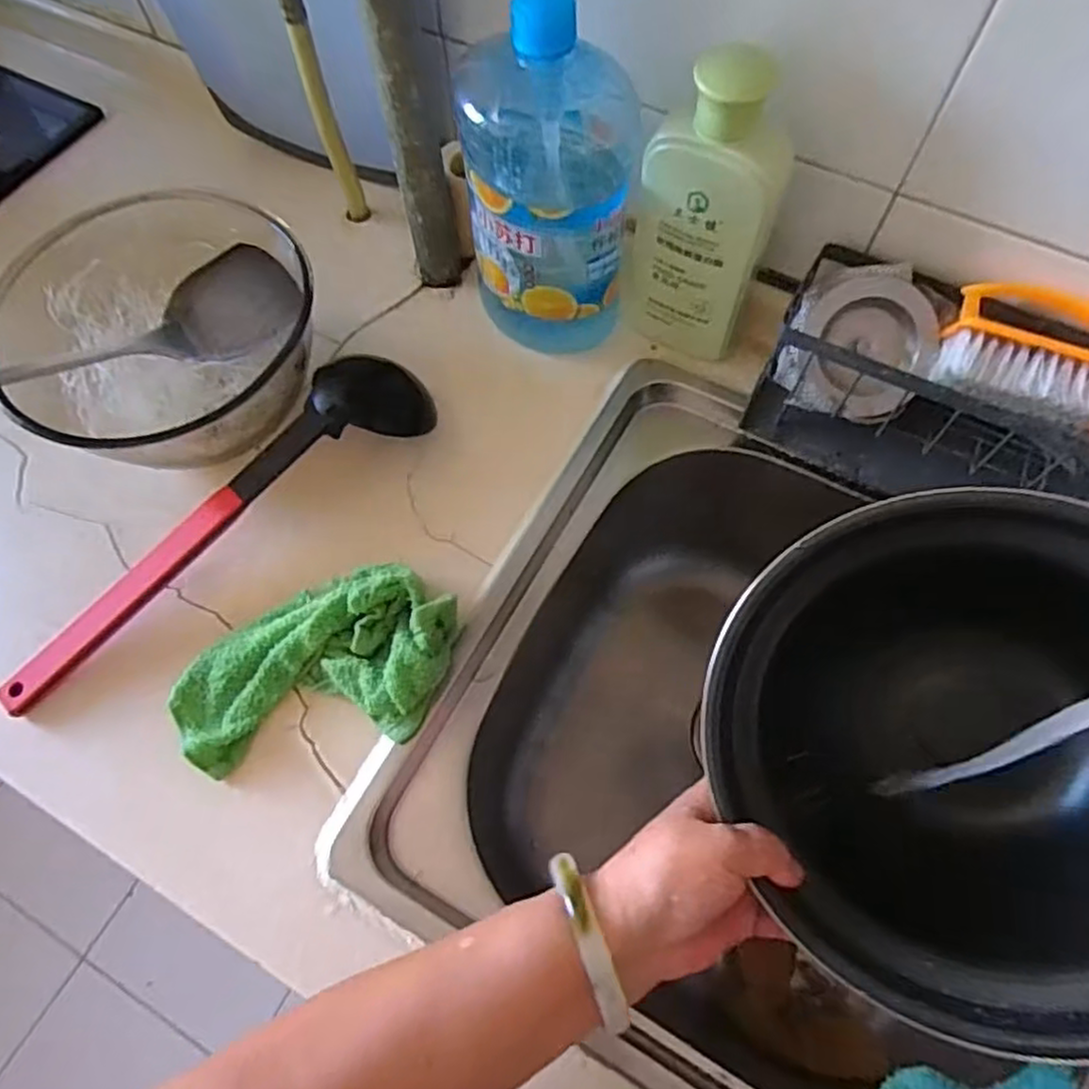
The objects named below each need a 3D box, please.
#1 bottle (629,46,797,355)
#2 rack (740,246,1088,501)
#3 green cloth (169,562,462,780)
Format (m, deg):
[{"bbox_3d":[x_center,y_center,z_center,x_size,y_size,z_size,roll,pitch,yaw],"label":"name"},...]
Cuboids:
[{"bbox_3d":[0.107,-0.215,0.462,0.085,0.199,0.046,24,68,10],"label":"bottle"},{"bbox_3d":[0.270,-0.093,0.465,0.241,0.125,0.108,21,67,22],"label":"rack"},{"bbox_3d":[-0.143,0.070,0.433,0.179,0.047,0.108,-11,66,-5],"label":"green cloth"}]

